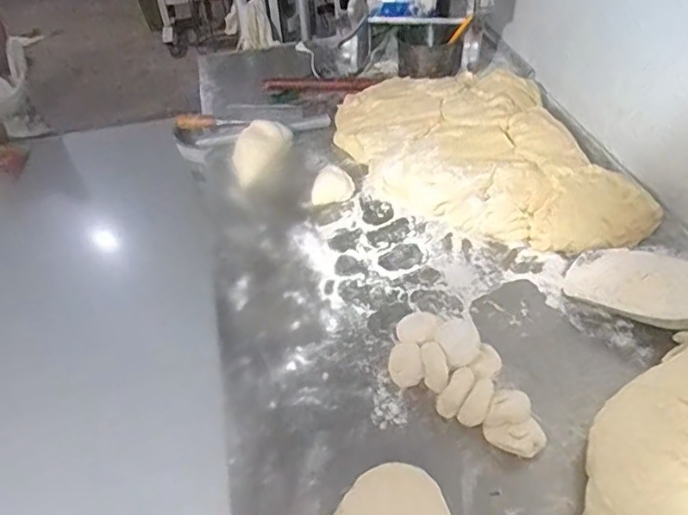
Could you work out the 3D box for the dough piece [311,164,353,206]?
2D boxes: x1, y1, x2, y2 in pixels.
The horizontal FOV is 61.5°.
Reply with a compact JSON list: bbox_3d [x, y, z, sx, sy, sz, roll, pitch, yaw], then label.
[{"bbox_3d":[-0.021,-0.132,1.064,0.076,0.030,0.084,-4,43,1],"label":"dough piece"}]

